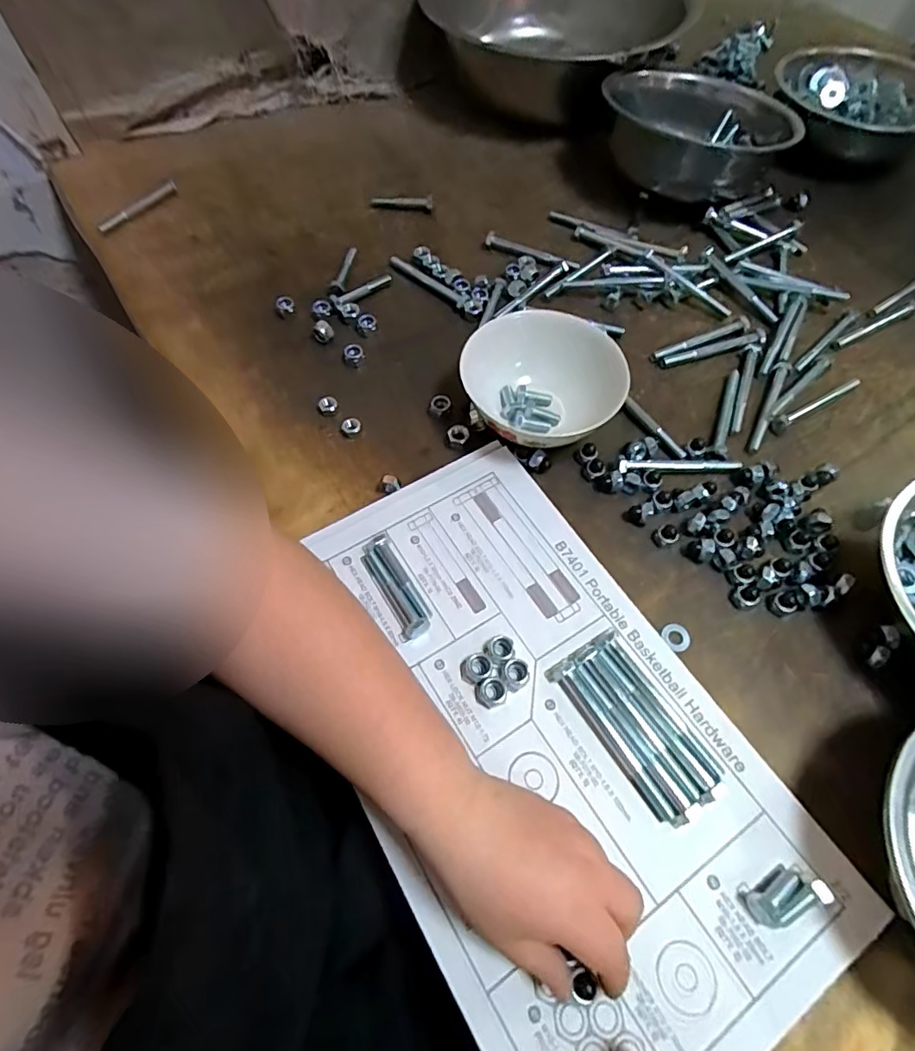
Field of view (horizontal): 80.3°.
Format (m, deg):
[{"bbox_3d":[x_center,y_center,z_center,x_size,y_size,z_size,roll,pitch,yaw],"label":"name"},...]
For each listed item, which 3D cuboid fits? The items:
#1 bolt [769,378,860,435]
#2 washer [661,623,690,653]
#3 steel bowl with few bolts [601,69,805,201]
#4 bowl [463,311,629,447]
[{"bbox_3d":[0.322,-0.109,0.483,0.114,0.012,0.011,-27,64,-15],"label":"bolt"},{"bbox_3d":[0.155,0.079,0.383,0.019,0.004,0.020,0,60,0],"label":"washer"},{"bbox_3d":[0.273,-0.449,0.636,0.208,0.077,0.163,6,60,3],"label":"steel bowl with few bolts"},{"bbox_3d":[0.068,-0.111,0.451,0.134,0.065,0.114,14,61,8],"label":"bowl"}]

